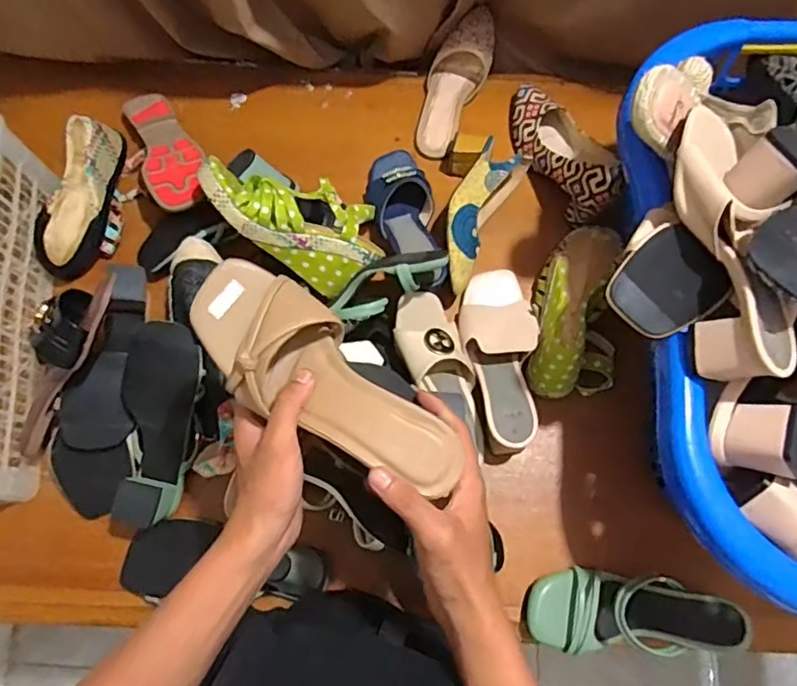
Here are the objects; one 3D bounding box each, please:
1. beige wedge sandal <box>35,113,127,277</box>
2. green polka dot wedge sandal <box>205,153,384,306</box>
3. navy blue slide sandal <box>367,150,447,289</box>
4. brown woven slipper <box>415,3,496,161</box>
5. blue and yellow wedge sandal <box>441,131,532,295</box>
[{"bbox_3d":[-0.409,-0.189,0.755,0.084,0.080,0.216,12,85,2],"label":"beige wedge sandal"},{"bbox_3d":[-0.132,-0.158,0.701,0.229,0.077,0.131,26,72,-18],"label":"green polka dot wedge sandal"},{"bbox_3d":[0.013,-0.166,0.746,0.087,0.052,0.225,-12,73,-6],"label":"navy blue slide sandal"},{"bbox_3d":[0.078,-0.376,0.826,0.081,0.048,0.224,22,86,5],"label":"brown woven slipper"},{"bbox_3d":[0.087,-0.175,0.751,0.106,0.078,0.220,22,73,5],"label":"blue and yellow wedge sandal"}]

